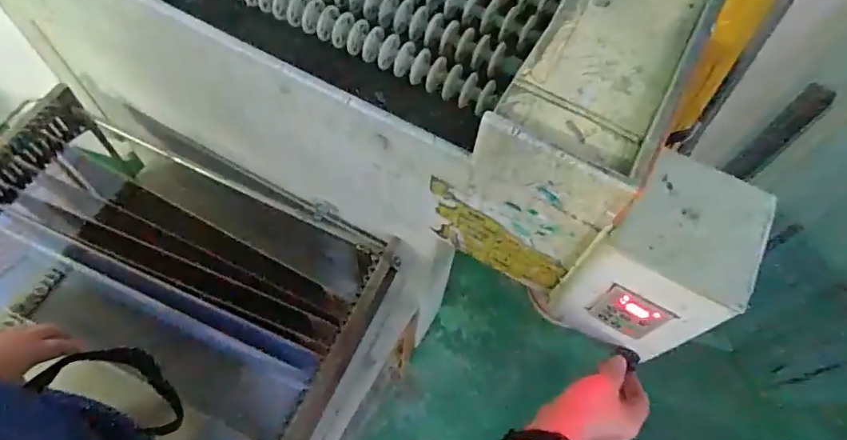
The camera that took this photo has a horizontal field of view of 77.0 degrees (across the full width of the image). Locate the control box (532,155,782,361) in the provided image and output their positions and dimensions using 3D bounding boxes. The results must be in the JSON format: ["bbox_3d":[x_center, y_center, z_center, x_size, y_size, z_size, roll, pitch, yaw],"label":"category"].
[{"bbox_3d":[0.240,0.043,0.561,0.125,0.178,0.135,31,65,12],"label":"control box"}]

